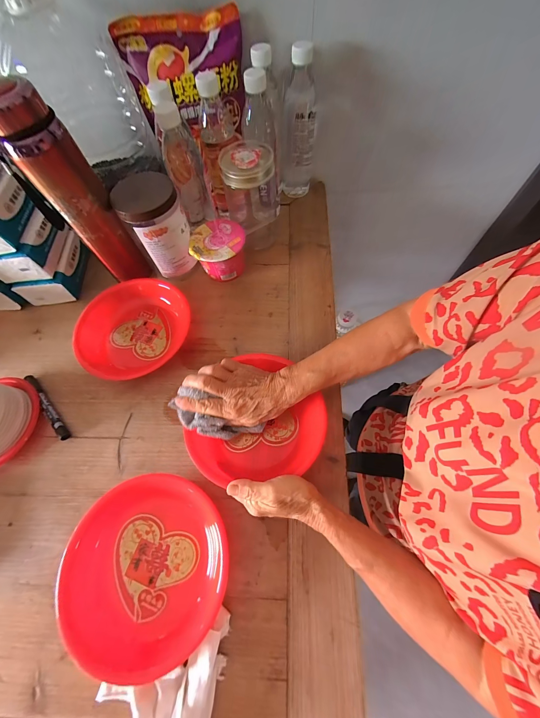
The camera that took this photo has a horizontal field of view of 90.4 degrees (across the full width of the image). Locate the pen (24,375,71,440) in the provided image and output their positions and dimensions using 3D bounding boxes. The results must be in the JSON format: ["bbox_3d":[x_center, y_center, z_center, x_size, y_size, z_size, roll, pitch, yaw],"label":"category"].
[{"bbox_3d":[-0.355,0.073,0.427,0.014,0.015,0.138,-40,71,-14],"label":"pen"}]

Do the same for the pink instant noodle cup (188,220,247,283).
[{"bbox_3d":[-0.092,-0.198,0.500,0.093,0.069,0.090,-1,67,2],"label":"pink instant noodle cup"}]

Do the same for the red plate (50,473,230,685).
[{"bbox_3d":[-0.144,0.246,0.326,0.176,0.042,0.181,4,58,-7],"label":"red plate"}]

